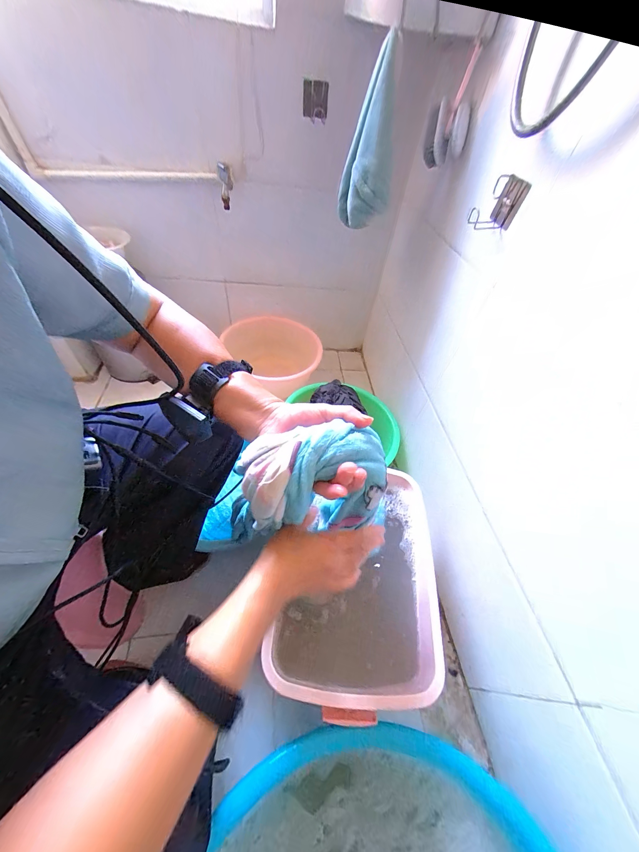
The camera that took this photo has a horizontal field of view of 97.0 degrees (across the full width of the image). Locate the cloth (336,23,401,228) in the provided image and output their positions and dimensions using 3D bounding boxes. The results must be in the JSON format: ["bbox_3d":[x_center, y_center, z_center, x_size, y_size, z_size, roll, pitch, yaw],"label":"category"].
[{"bbox_3d":[0.096,-0.515,0.566,0.110,0.052,0.414,8,12,1],"label":"cloth"}]

